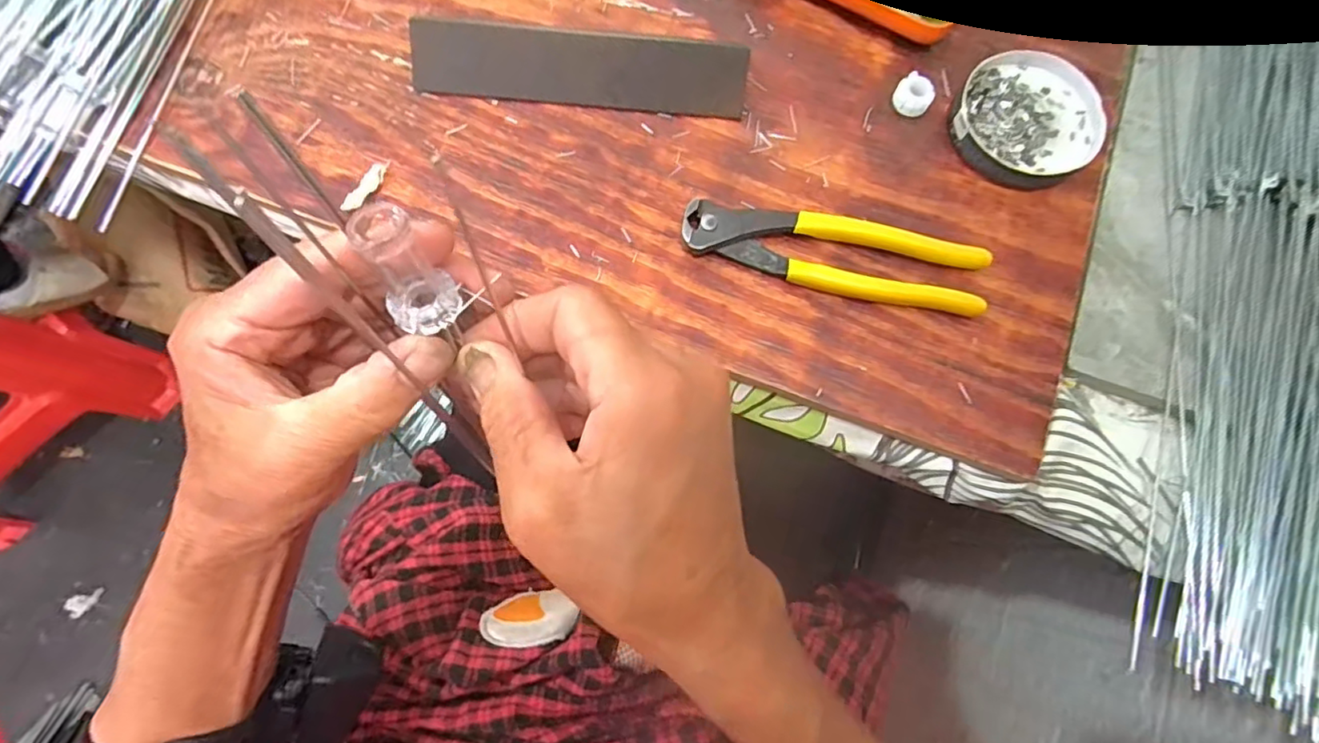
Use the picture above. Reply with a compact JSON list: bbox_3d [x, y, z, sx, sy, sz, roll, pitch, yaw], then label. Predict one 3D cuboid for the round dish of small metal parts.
[{"bbox_3d":[0.215,-0.148,0.350,0.080,0.014,0.082,21,76,4],"label":"round dish of small metal parts"}]

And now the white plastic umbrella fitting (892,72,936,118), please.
[{"bbox_3d":[0.150,-0.162,0.353,0.022,0.012,0.019,33,77,7],"label":"white plastic umbrella fitting"}]

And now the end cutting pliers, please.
[{"bbox_3d":[0.095,-0.064,0.330,0.164,0.014,0.041,12,76,1],"label":"end cutting pliers"}]

